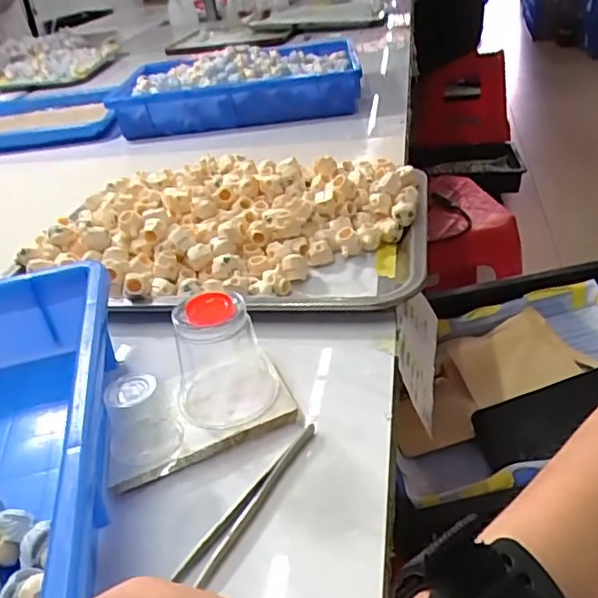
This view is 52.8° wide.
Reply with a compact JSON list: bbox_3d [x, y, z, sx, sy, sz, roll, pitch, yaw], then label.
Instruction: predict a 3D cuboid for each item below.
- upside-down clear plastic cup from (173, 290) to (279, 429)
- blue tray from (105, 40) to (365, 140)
[{"bbox_3d":[-0.045,0.029,0.347,0.055,0.070,0.064,-10,32,-3],"label":"upside-down clear plastic cup"},{"bbox_3d":[-0.090,-0.331,0.943,0.344,0.087,0.229,-4,31,3],"label":"blue tray"}]

